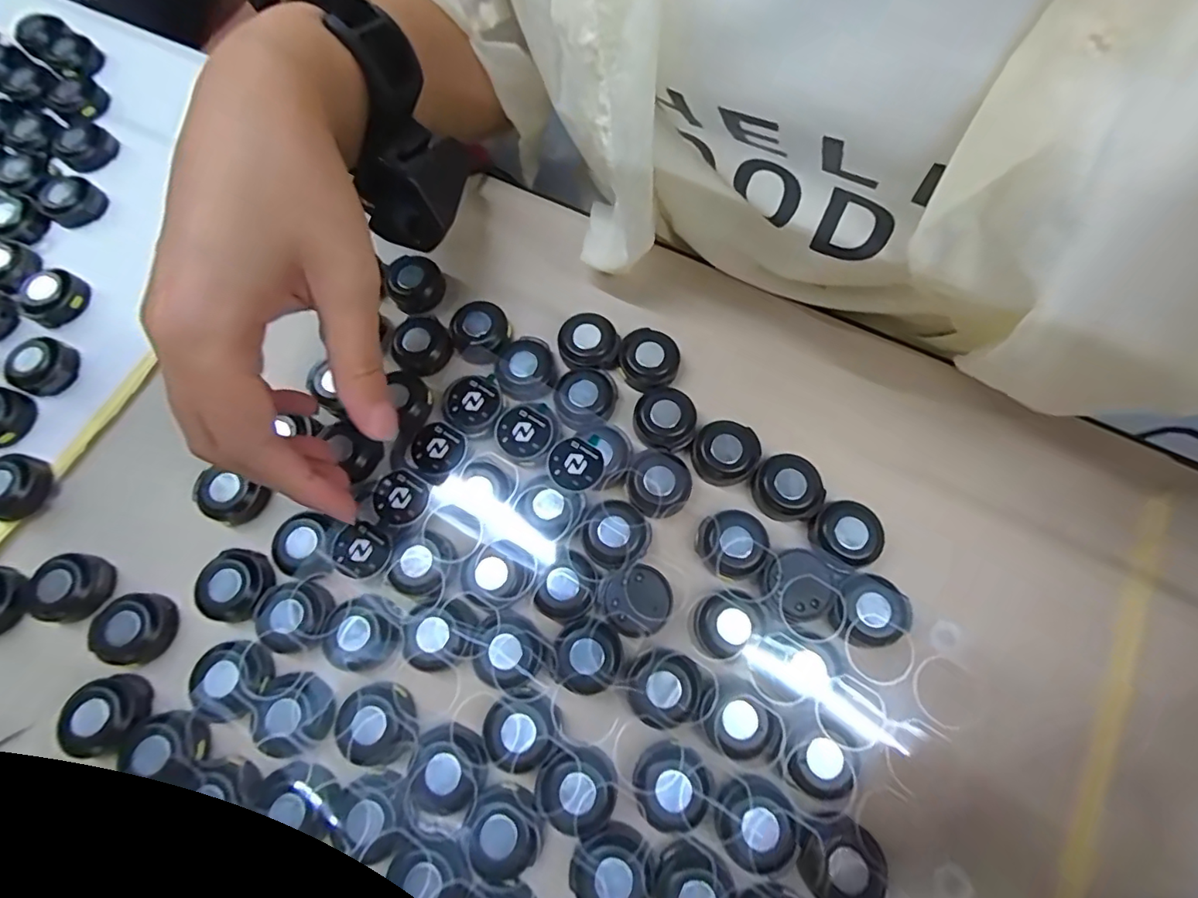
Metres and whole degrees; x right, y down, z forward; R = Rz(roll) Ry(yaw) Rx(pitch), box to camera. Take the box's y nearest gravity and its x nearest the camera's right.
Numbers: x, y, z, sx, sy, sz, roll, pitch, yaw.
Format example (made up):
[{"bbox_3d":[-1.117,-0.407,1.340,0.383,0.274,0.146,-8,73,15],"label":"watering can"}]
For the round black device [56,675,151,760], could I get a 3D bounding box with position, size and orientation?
[{"bbox_3d":[-0.202,0.109,0.218,0.031,0.010,0.028,-20,71,-5],"label":"round black device"}]

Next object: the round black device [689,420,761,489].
[{"bbox_3d":[0.058,0.002,0.248,0.028,0.015,0.026,-1,71,2],"label":"round black device"}]

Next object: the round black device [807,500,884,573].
[{"bbox_3d":[0.107,0.038,0.233,0.028,0.011,0.029,-1,71,2],"label":"round black device"}]

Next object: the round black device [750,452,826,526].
[{"bbox_3d":[0.085,0.018,0.242,0.030,0.012,0.027,41,77,14],"label":"round black device"}]

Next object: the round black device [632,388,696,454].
[{"bbox_3d":[0.031,-0.012,0.253,0.027,0.012,0.029,-1,71,2],"label":"round black device"}]

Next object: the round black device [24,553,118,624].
[{"bbox_3d":[-0.235,0.061,0.236,0.031,0.012,0.028,0,71,2],"label":"round black device"}]

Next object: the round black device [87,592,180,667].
[{"bbox_3d":[-0.202,0.078,0.232,0.029,0.013,0.029,-1,71,2],"label":"round black device"}]

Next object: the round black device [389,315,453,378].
[{"bbox_3d":[-0.088,-0.051,0.267,0.025,0.013,0.027,-1,71,2],"label":"round black device"}]

